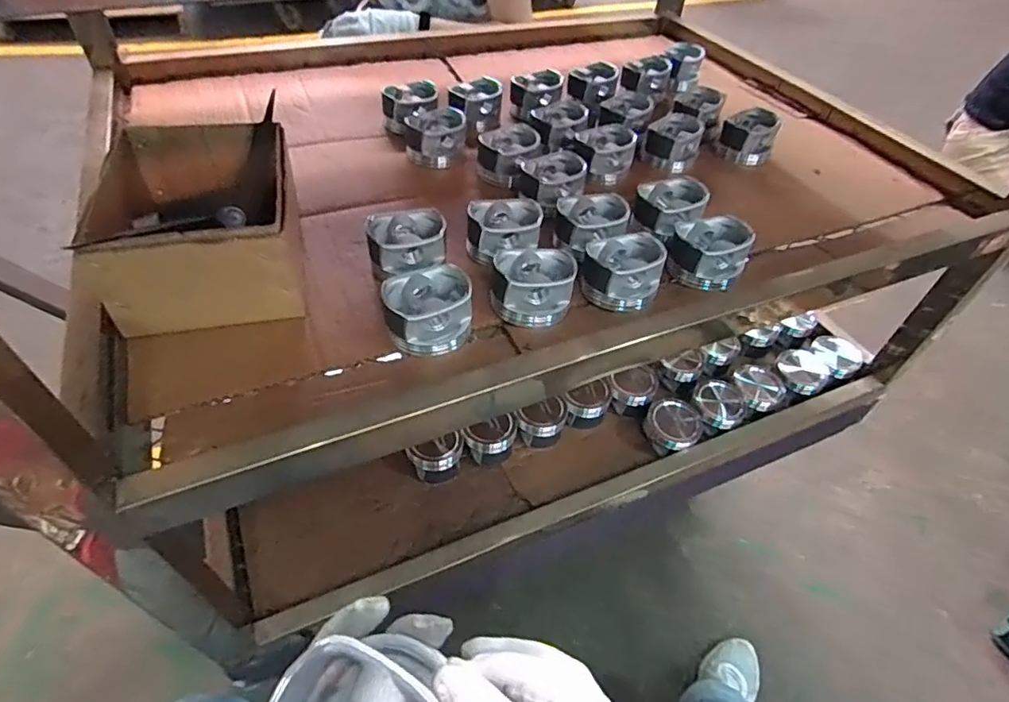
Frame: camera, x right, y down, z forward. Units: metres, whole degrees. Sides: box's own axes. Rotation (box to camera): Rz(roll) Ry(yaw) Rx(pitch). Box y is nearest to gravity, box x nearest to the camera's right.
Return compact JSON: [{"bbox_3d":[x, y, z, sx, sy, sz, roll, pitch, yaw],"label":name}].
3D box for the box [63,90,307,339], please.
[{"bbox_3d":[-0.272,-0.119,0.506,0.148,0.098,0.202,-9,50,-11],"label":"box"}]

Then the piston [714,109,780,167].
[{"bbox_3d":[0.330,-0.290,0.742,0.069,0.052,0.067,21,51,14],"label":"piston"}]

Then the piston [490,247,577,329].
[{"bbox_3d":[0.026,-0.062,0.516,0.074,0.050,0.063,5,48,1],"label":"piston"}]

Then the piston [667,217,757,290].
[{"bbox_3d":[0.210,-0.102,0.565,0.075,0.055,0.069,17,50,11],"label":"piston"}]

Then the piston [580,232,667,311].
[{"bbox_3d":[0.116,-0.080,0.539,0.074,0.054,0.074,2,48,-2],"label":"piston"}]

